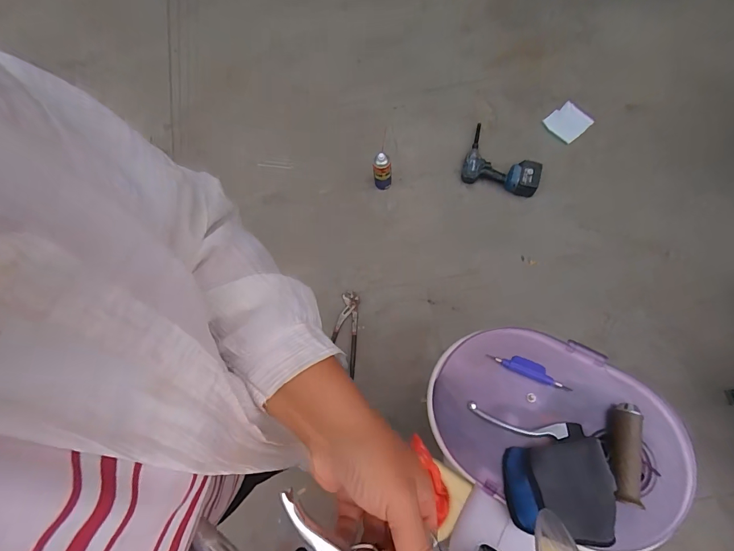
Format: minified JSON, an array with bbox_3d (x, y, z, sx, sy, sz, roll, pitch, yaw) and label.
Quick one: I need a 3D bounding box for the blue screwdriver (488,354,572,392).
[{"bbox_3d":[0.259,0.149,0.608,0.123,0.016,0.025,22,76,20],"label":"blue screwdriver"}]

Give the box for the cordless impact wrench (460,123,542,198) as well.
[{"bbox_3d":[0.518,-0.439,1.437,0.278,0.076,0.240,18,76,4],"label":"cordless impact wrench"}]

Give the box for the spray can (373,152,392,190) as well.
[{"bbox_3d":[0.057,-0.379,1.412,0.066,0.186,0.059,-4,74,3],"label":"spray can"}]

